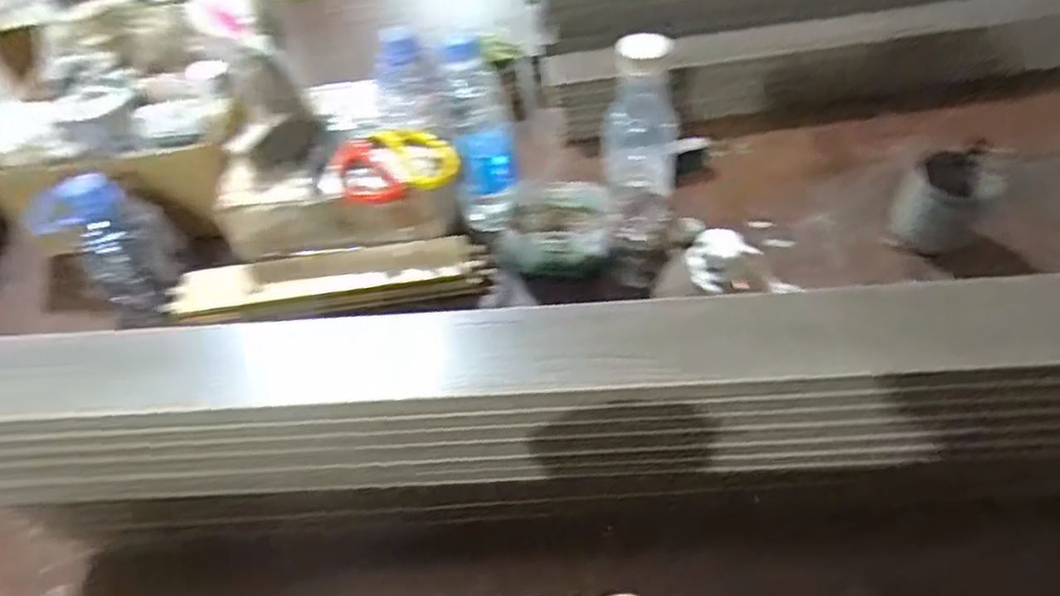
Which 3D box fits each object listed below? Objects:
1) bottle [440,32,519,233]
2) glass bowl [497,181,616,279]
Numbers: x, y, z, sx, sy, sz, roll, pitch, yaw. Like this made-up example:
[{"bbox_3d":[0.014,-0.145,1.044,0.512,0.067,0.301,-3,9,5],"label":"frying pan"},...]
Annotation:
[{"bbox_3d":[-0.049,-0.159,0.676,0.059,0.198,0.062,-9,51,-3],"label":"bottle"},{"bbox_3d":[0.032,-0.073,0.675,0.110,0.054,0.097,10,52,13],"label":"glass bowl"}]

